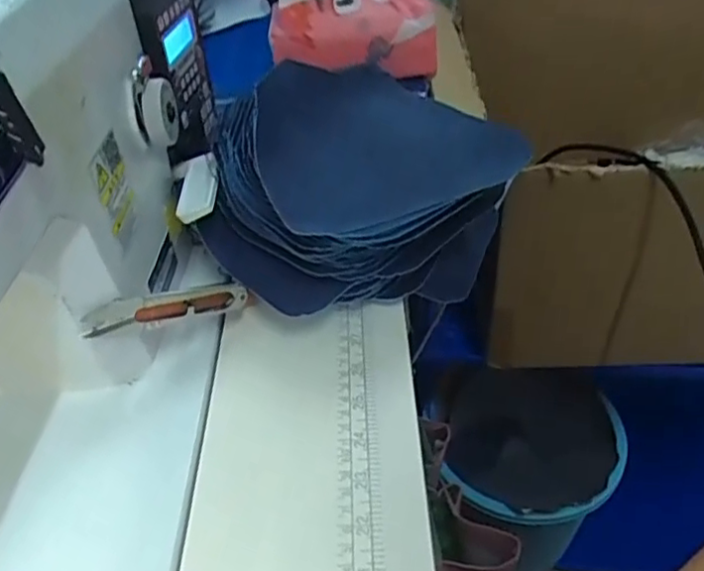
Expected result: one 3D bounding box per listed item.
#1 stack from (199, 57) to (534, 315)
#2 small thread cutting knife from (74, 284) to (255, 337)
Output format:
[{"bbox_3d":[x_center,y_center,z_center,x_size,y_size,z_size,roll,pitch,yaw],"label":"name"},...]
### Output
[{"bbox_3d":[0.013,-0.088,0.465,0.178,0.107,0.221,18,48,22],"label":"stack"},{"bbox_3d":[-0.105,0.012,0.398,0.117,0.022,0.013,-10,37,-45],"label":"small thread cutting knife"}]

